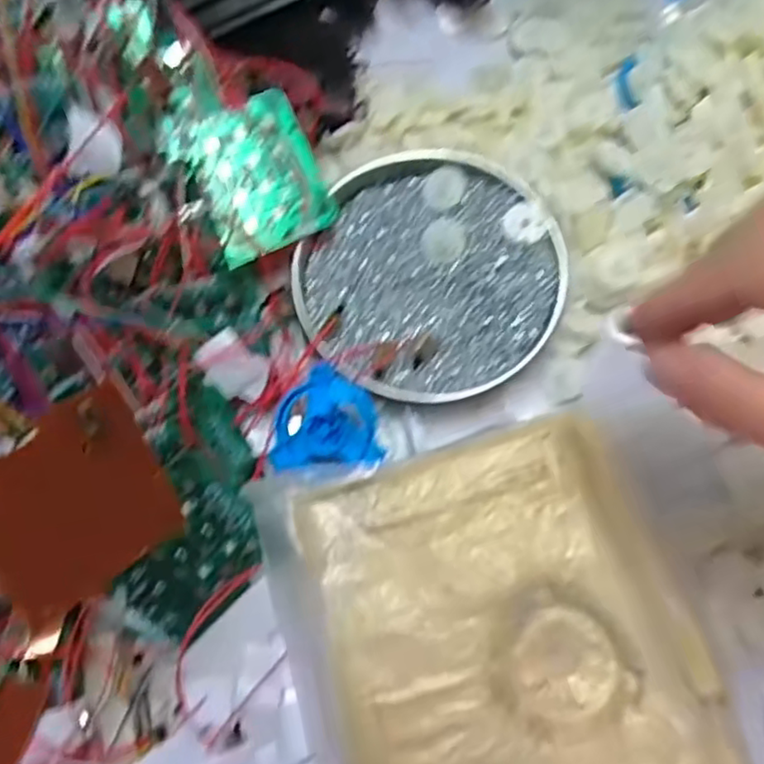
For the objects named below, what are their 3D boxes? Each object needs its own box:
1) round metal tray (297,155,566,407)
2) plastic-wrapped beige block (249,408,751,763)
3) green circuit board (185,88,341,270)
[{"bbox_3d":[0.025,-0.057,0.346,0.133,0.019,0.133,-1,74,3],"label":"round metal tray"},{"bbox_3d":[0.049,0.119,0.280,0.168,0.032,0.194,-17,74,-2],"label":"plastic-wrapped beige block"},{"bbox_3d":[-0.063,-0.104,0.338,0.062,0.005,0.072,-28,99,-16],"label":"green circuit board"}]

